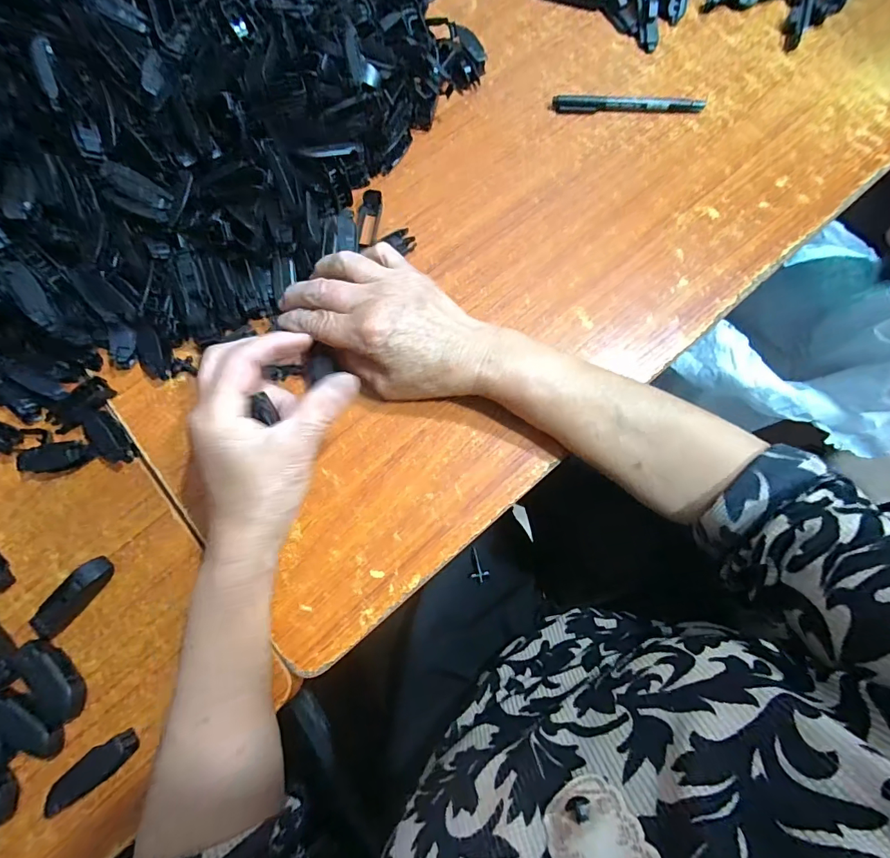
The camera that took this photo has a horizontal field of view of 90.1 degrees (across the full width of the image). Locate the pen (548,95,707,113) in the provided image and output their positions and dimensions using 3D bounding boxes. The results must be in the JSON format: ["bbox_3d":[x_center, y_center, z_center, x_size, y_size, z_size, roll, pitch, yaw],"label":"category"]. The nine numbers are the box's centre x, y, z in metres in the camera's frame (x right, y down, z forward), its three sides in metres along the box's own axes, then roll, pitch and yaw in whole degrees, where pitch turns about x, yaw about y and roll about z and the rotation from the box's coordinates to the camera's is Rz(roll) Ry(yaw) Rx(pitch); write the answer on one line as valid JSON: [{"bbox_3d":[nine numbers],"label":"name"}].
[{"bbox_3d":[0.168,-0.299,0.411,0.136,0.011,0.010,4,75,1],"label":"pen"}]

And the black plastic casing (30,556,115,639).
[{"bbox_3d":[-0.252,0.114,0.302,0.019,0.014,0.058,38,78,9],"label":"black plastic casing"}]

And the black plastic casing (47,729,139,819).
[{"bbox_3d":[-0.217,0.211,0.274,0.053,0.015,0.019,-38,78,-9],"label":"black plastic casing"}]

